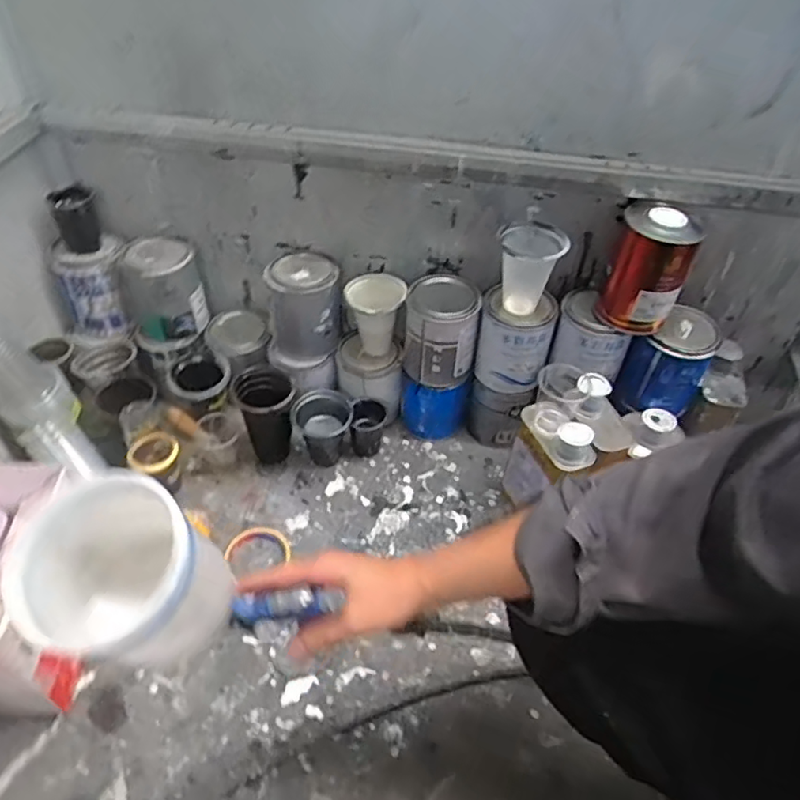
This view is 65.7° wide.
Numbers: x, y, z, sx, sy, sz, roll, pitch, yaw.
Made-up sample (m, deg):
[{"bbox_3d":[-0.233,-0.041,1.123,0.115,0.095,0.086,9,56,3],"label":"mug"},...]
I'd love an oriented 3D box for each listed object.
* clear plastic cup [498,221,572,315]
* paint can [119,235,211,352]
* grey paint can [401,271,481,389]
[{"bbox_3d":[0.174,-0.180,0.844,0.085,0.107,0.088,2,45,-2],"label":"clear plastic cup"},{"bbox_3d":[-0.371,-0.174,0.983,0.118,0.139,0.107,-12,47,-15],"label":"paint can"},{"bbox_3d":[0.063,-0.106,0.943,0.107,0.137,0.097,5,45,2],"label":"grey paint can"}]

